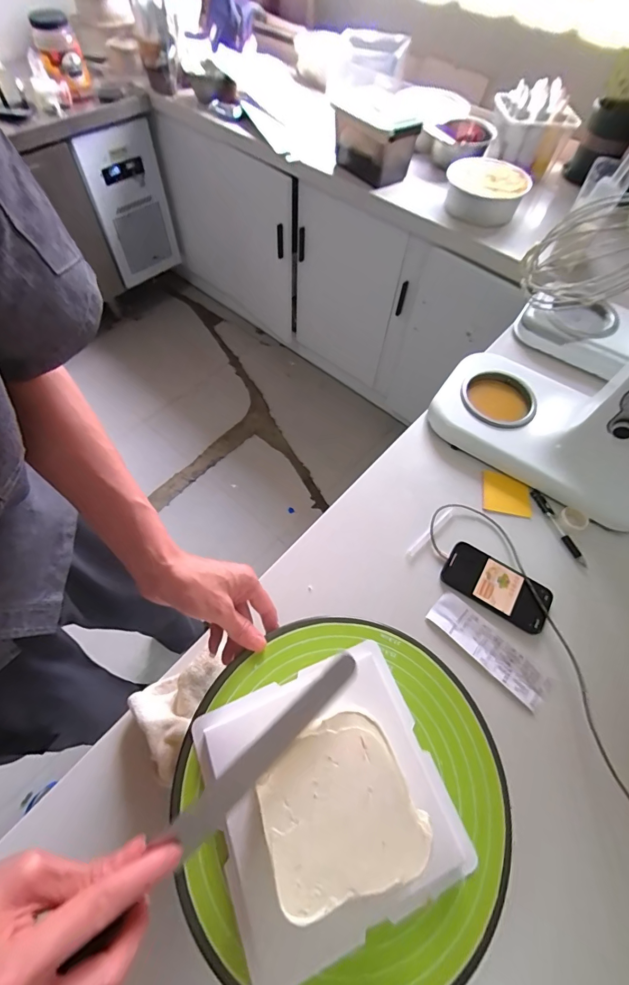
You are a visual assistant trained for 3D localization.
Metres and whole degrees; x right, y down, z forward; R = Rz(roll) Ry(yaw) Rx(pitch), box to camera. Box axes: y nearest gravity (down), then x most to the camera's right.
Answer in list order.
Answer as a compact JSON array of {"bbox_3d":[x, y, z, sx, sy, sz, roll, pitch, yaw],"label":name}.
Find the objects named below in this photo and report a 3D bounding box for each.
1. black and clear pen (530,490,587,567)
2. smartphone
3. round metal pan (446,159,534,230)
[{"bbox_3d":[0.385,0.055,0.632,0.015,0.010,0.134,-16,62,-11],"label":"black and clear pen"},{"bbox_3d":[0.262,0.135,0.578,0.147,0.009,0.077,30,63,14],"label":"smartphone"},{"bbox_3d":[0.459,-0.819,1.088,0.208,0.094,0.180,18,61,7],"label":"round metal pan"}]

